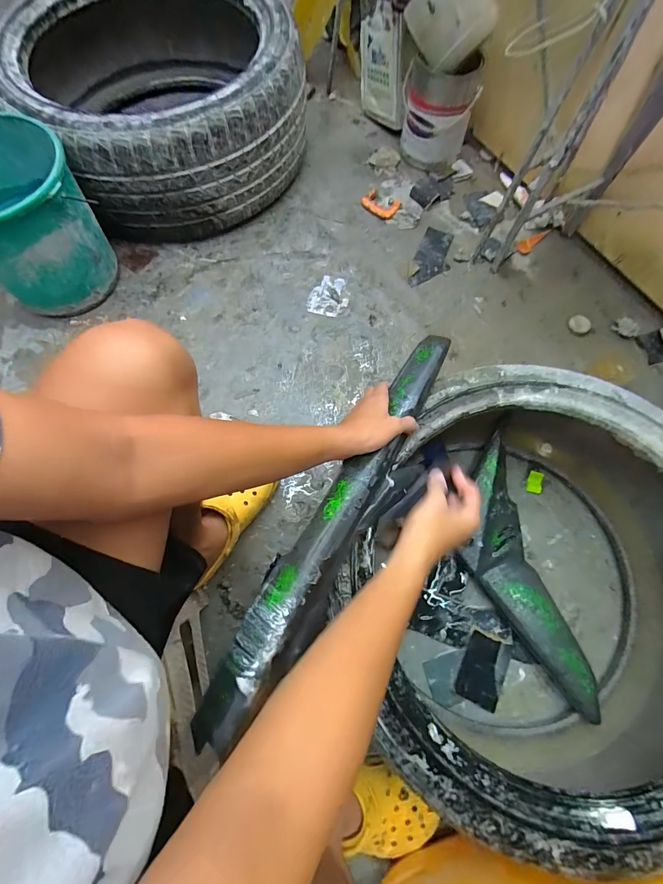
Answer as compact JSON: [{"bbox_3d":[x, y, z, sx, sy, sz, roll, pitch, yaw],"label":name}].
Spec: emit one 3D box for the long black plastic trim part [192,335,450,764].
[{"bbox_3d":[0.023,0.079,0.468,0.075,0.061,0.538,29,68,9],"label":"long black plastic trim part"}]

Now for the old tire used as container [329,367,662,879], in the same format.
[{"bbox_3d":[0.306,0.192,0.569,0.552,0.234,0.552,0,71,0],"label":"old tire used as container"}]

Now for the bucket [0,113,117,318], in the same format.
[{"bbox_3d":[-0.620,-0.438,0.746,0.301,0.239,0.248,33,74,10],"label":"bucket"}]

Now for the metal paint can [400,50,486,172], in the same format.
[{"bbox_3d":[0.266,-0.849,0.963,0.177,0.205,0.177,0,71,0],"label":"metal paint can"}]

